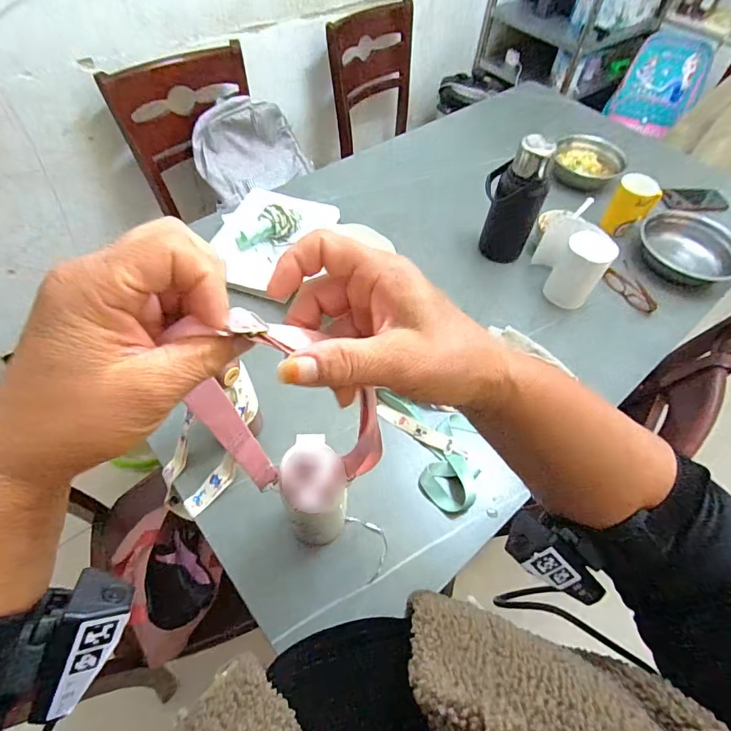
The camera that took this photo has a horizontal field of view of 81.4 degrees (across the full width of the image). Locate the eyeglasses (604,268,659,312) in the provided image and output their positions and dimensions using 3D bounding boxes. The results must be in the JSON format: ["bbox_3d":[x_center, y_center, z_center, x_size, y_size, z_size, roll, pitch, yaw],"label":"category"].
[{"bbox_3d":[0.537,-0.155,0.865,0.036,0.030,0.127,-18,60,-15],"label":"eyeglasses"}]

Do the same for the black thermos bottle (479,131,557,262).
[{"bbox_3d":[0.283,-0.307,0.836,0.116,0.242,0.086,21,58,10],"label":"black thermos bottle"}]

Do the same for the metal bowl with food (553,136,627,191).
[{"bbox_3d":[0.531,-0.488,1.028,0.157,0.052,0.157,2,57,-3],"label":"metal bowl with food"}]

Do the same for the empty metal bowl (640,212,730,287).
[{"bbox_3d":[0.674,-0.232,0.894,0.198,0.078,0.183,2,57,-3],"label":"empty metal bowl"}]

